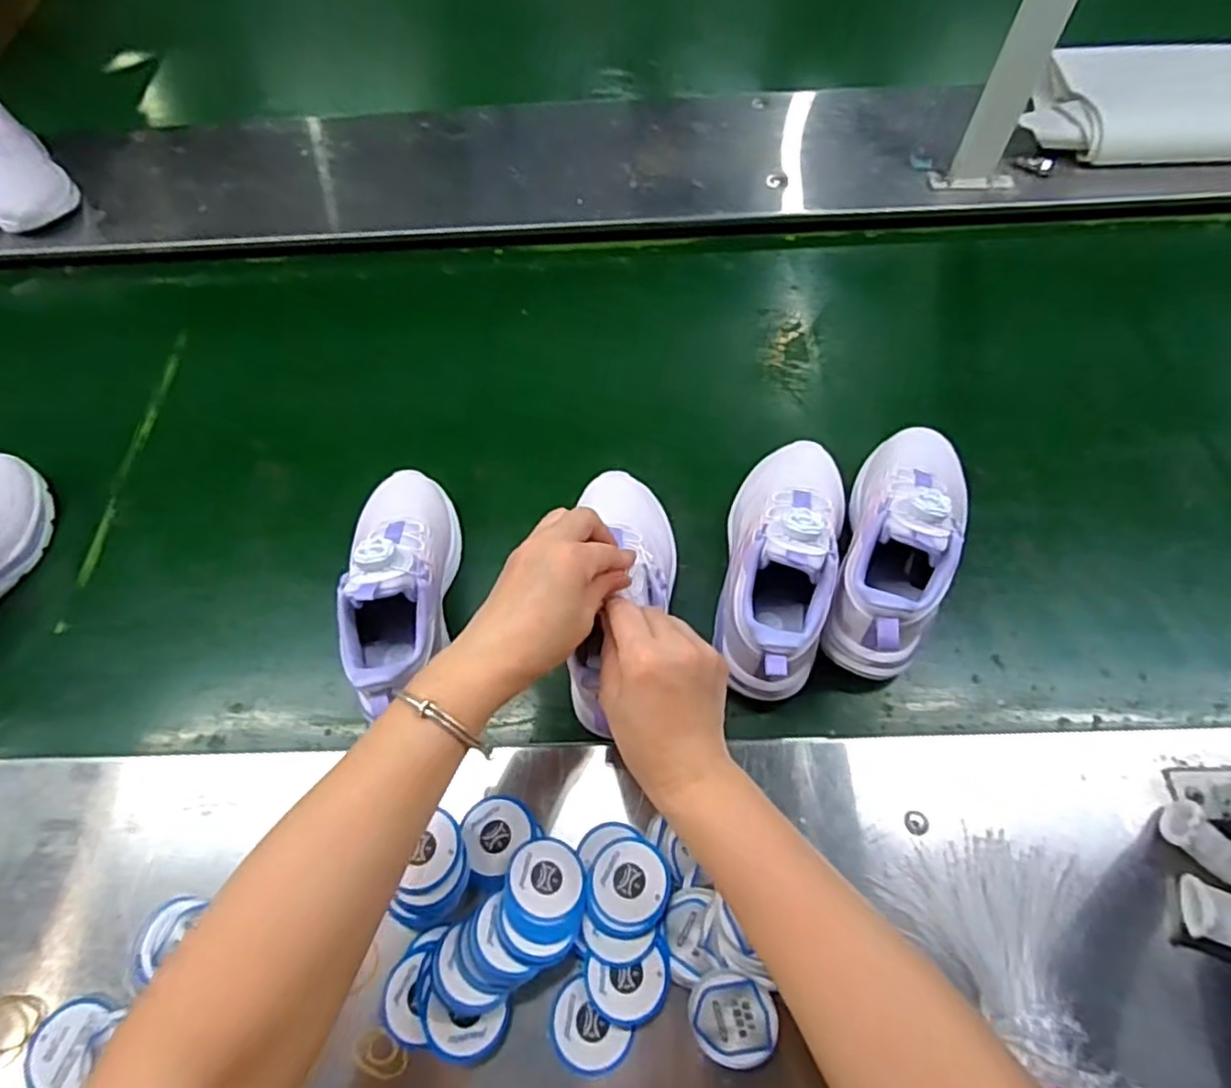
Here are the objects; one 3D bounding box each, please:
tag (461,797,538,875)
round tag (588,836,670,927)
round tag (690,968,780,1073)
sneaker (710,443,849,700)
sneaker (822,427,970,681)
[{"bbox_3d":[-0.078,0.186,0.426,0.047,0.012,0.047,2,53,-3],"label":"tag"},{"bbox_3d":[0.008,0.209,0.413,0.048,0.005,0.047,-1,63,3],"label":"round tag"},{"bbox_3d":[0.067,0.270,0.378,0.048,0.004,0.046,3,77,19],"label":"round tag"},{"bbox_3d":[0.127,0.003,0.511,0.093,0.111,0.219,16,65,11],"label":"sneaker"},{"bbox_3d":[0.219,-0.009,0.506,0.071,0.113,0.214,18,66,12],"label":"sneaker"}]

